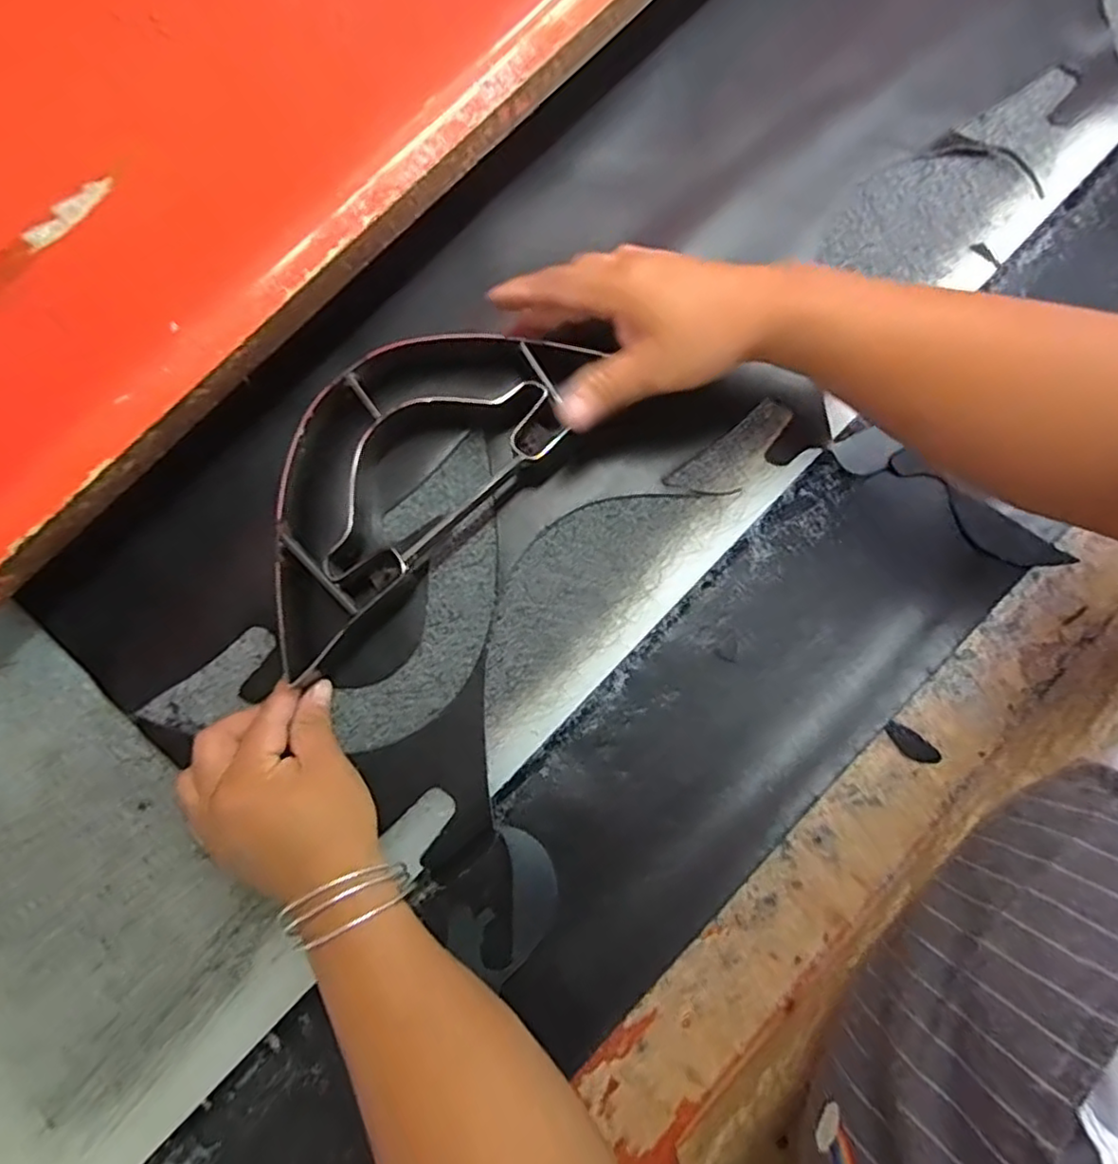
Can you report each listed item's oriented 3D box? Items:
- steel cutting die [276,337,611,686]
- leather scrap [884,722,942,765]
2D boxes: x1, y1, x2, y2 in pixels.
[{"bbox_3d":[-0.095,-0.068,0.391,0.240,0.042,0.115,-43,82,-8],"label":"steel cutting die"},{"bbox_3d":[0.210,0.096,0.394,0.036,0.004,0.014,40,85,7],"label":"leather scrap"}]

